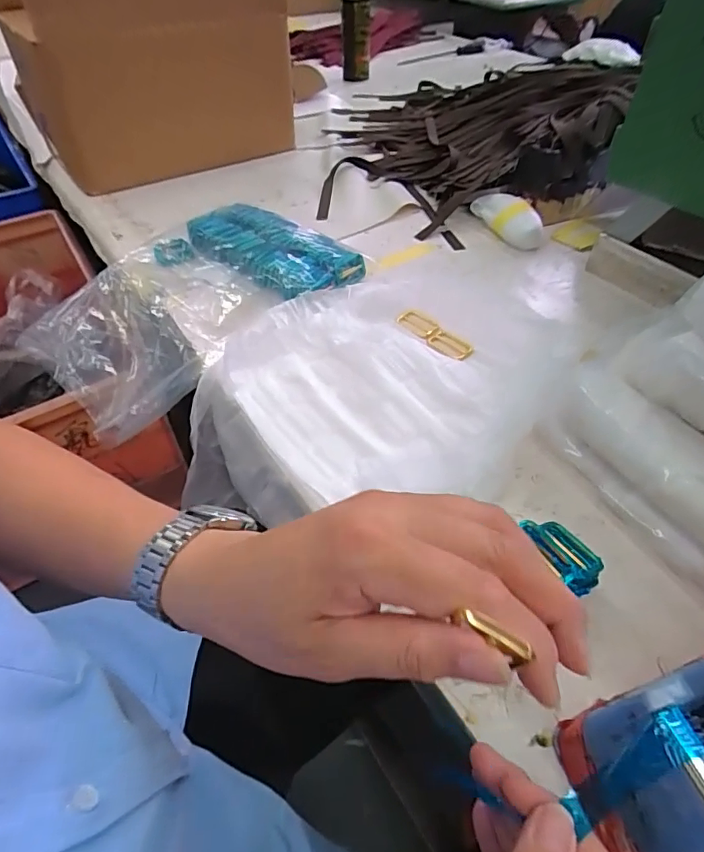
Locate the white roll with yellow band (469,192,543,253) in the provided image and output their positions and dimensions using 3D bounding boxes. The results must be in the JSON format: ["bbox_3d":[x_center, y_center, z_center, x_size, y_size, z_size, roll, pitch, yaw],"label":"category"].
[{"bbox_3d":[0.212,-0.282,0.676,0.045,0.035,0.119,-18,50,-15],"label":"white roll with yellow band"}]

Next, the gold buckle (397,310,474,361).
[{"bbox_3d":[0.089,-0.098,0.534,0.032,0.010,0.089,-32,55,-25],"label":"gold buckle"}]

